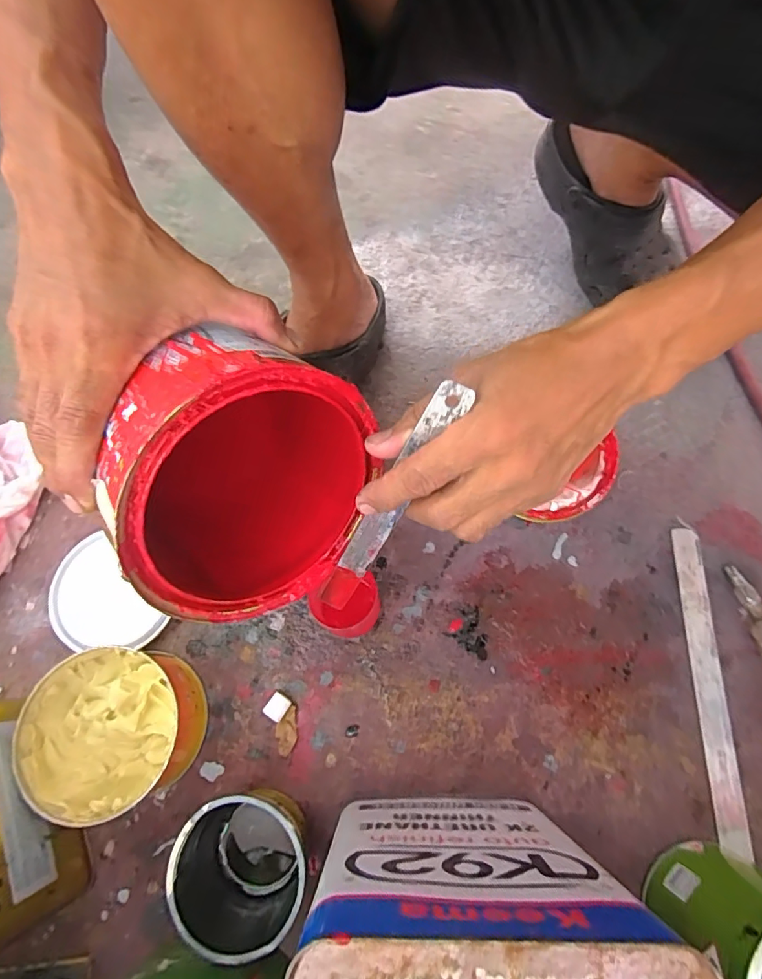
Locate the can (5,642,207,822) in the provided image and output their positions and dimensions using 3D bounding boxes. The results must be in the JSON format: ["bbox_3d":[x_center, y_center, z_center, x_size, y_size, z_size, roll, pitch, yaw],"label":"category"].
[{"bbox_3d":[-0.220,0.198,0.417,0.118,0.071,0.120,0,72,1],"label":"can"}]

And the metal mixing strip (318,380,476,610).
[{"bbox_3d":[0.002,0.016,0.310,0.021,0.194,0.006,21,39,-11],"label":"metal mixing strip"}]

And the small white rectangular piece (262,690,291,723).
[{"bbox_3d":[-0.092,0.193,0.444,0.019,0.012,0.021,29,75,10],"label":"small white rectangular piece"}]

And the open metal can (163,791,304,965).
[{"bbox_3d":[-0.100,0.279,0.378,0.093,0.085,0.091,0,72,1],"label":"open metal can"}]

